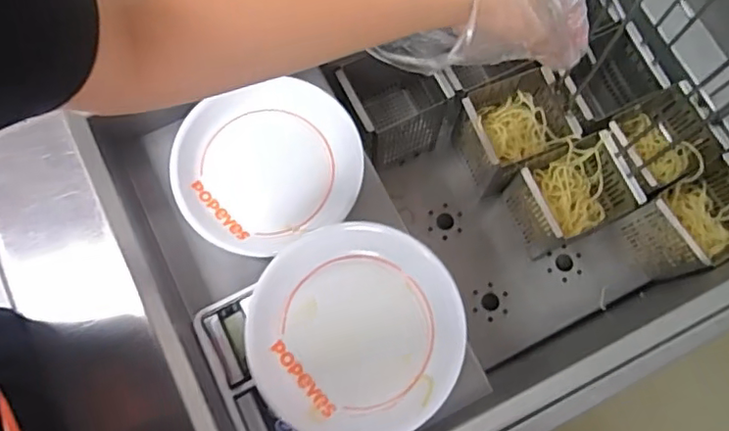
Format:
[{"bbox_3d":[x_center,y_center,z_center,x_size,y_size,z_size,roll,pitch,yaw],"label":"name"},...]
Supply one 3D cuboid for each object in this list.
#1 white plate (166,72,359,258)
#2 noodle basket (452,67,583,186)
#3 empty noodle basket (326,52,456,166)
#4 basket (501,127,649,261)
[{"bbox_3d":[-0.091,-0.045,0.565,0.173,0.027,0.159,0,76,-1],"label":"white plate"},{"bbox_3d":[0.165,-0.102,0.689,0.104,0.111,0.097,-17,77,-5],"label":"noodle basket"},{"bbox_3d":[0.037,-0.128,0.709,0.117,0.134,0.114,-26,78,-7],"label":"empty noodle basket"},{"bbox_3d":[0.227,-0.022,0.674,0.108,0.112,0.095,-22,78,-6],"label":"basket"}]

